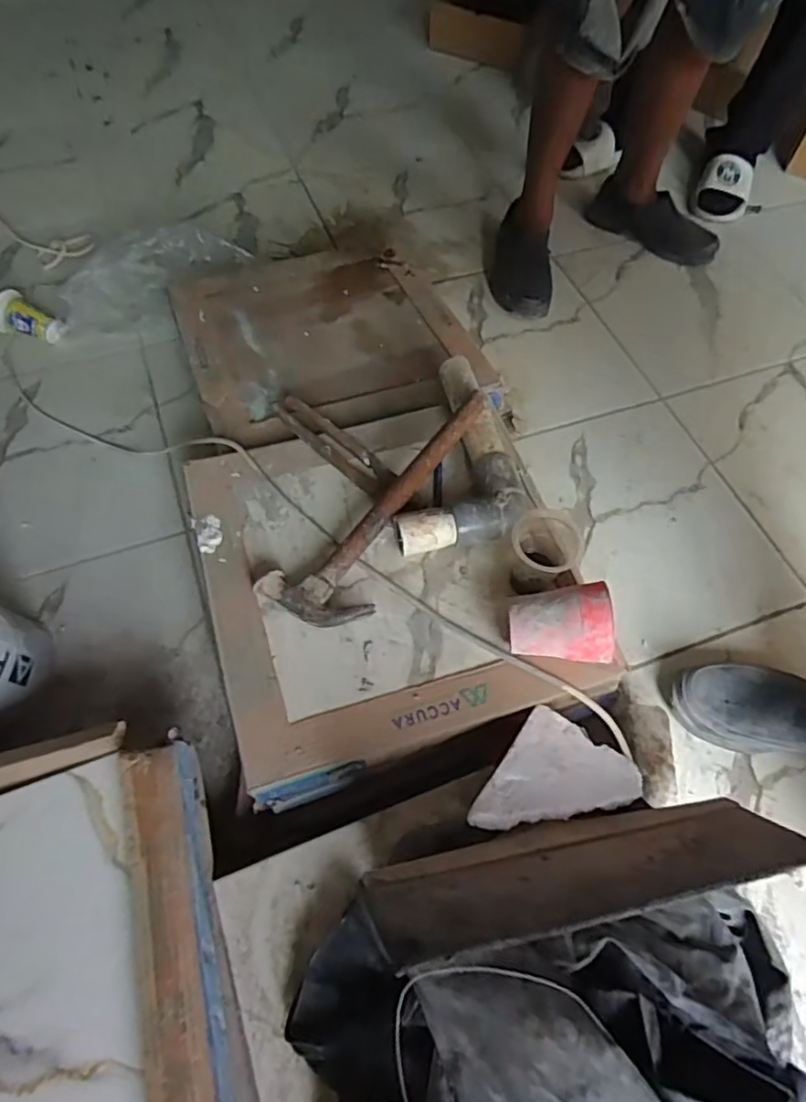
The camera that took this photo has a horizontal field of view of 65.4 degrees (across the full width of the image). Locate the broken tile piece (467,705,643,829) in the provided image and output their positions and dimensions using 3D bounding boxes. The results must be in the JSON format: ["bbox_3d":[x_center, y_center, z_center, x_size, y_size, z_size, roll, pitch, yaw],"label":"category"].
[{"bbox_3d":[0.145,0.219,0.572,0.117,0.012,0.145,33,44,15],"label":"broken tile piece"}]

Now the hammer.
[{"bbox_3d":[0.001,-0.035,0.694,0.329,0.062,0.103,-40,68,-23],"label":"hammer"}]

